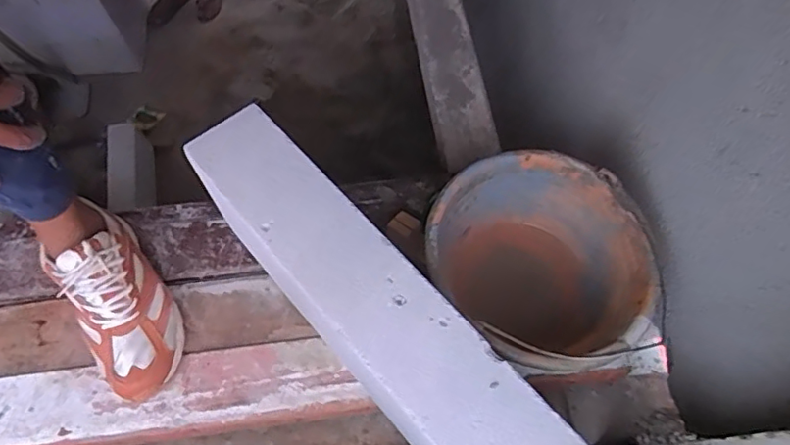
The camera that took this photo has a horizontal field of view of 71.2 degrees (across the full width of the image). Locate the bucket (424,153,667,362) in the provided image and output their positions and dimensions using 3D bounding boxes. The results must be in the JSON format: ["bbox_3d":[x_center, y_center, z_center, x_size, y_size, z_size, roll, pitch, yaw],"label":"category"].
[{"bbox_3d":[0.160,0.075,0.690,0.228,0.220,0.239,0,65,0],"label":"bucket"}]

